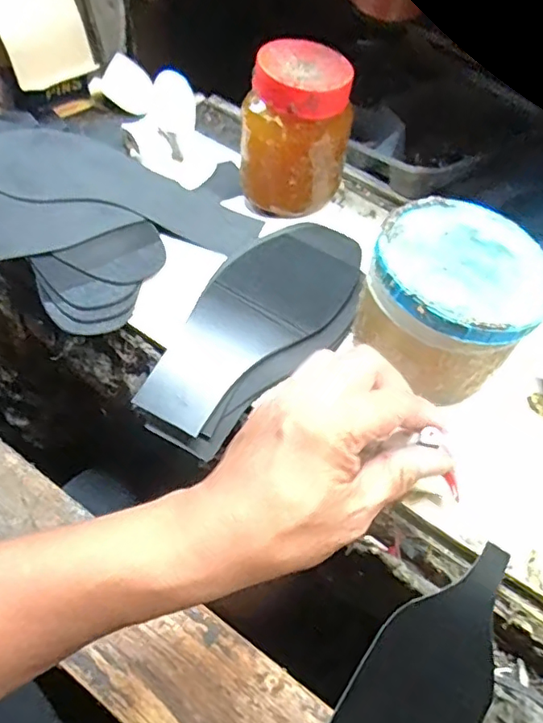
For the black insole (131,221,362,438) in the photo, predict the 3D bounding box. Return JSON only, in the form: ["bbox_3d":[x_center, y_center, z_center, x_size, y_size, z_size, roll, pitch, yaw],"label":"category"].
[{"bbox_3d":[-0.011,-0.033,0.387,0.084,0.008,0.196,34,62,18],"label":"black insole"}]

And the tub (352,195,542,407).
[{"bbox_3d":[0.110,-0.038,0.352,0.102,0.086,0.112,1,57,-2],"label":"tub"}]

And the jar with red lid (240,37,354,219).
[{"bbox_3d":[0.018,-0.177,0.428,0.081,0.105,0.072,4,57,0],"label":"jar with red lid"}]

